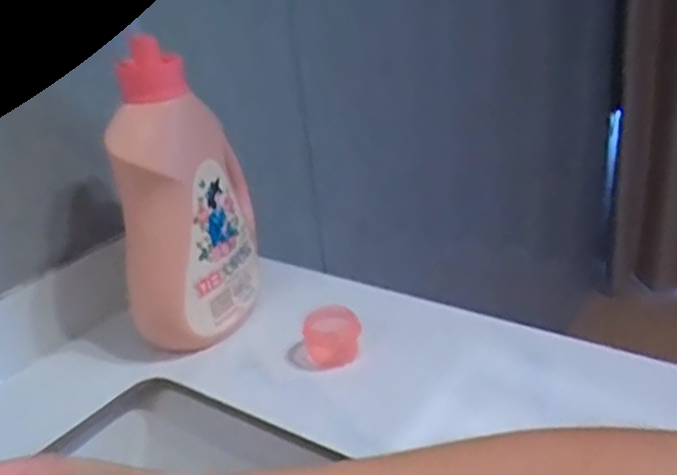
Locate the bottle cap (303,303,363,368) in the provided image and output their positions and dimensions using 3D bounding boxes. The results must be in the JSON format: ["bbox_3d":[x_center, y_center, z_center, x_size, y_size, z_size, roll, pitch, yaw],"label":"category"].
[{"bbox_3d":[-0.005,0.072,0.508,0.042,0.027,0.042,-5,26,3],"label":"bottle cap"}]

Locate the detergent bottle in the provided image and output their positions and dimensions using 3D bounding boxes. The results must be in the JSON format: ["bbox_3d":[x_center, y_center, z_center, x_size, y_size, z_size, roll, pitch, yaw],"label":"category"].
[{"bbox_3d":[-0.114,-0.029,0.529,0.072,0.212,0.120,-1,27,11],"label":"detergent bottle"}]

